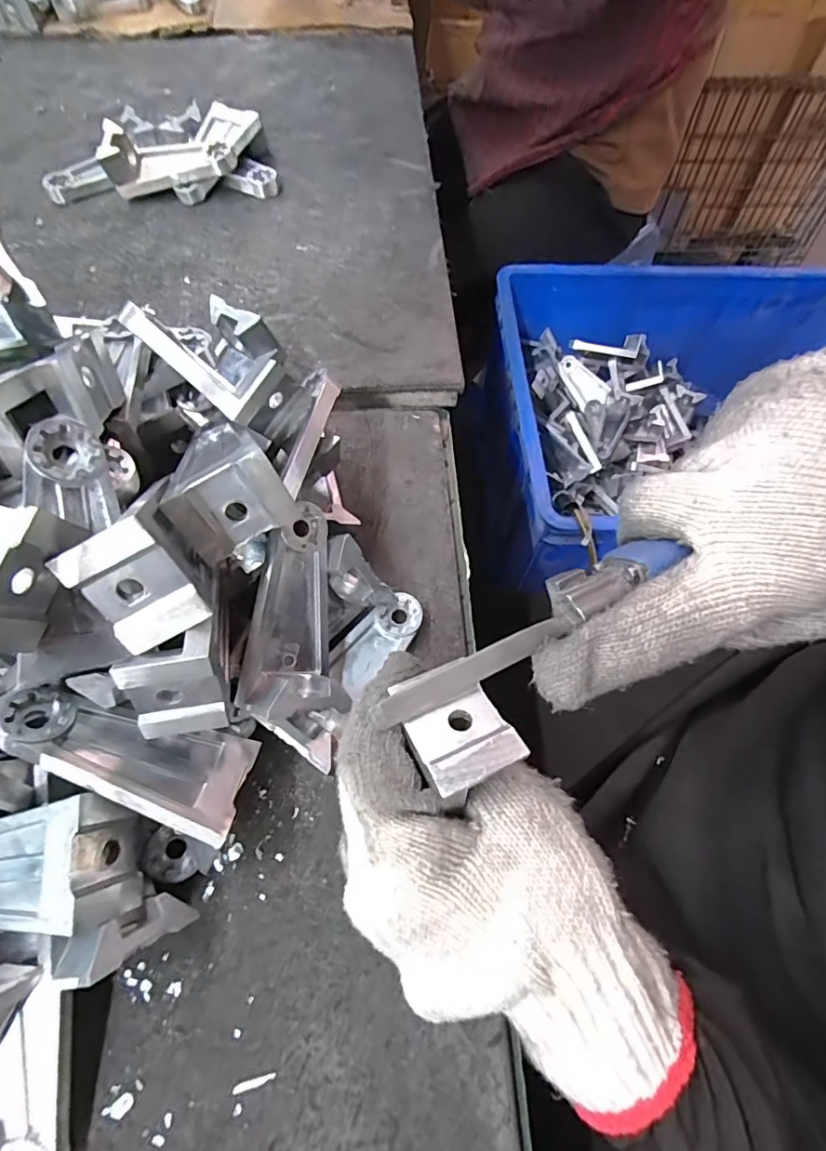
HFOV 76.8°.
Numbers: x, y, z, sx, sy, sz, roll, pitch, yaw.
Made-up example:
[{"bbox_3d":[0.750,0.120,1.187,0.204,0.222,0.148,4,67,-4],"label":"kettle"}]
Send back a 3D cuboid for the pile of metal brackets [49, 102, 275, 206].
[{"bbox_3d":[-0.206,-0.341,0.421,0.173,0.040,0.075,-8,65,-4],"label":"pile of metal brackets"}]

